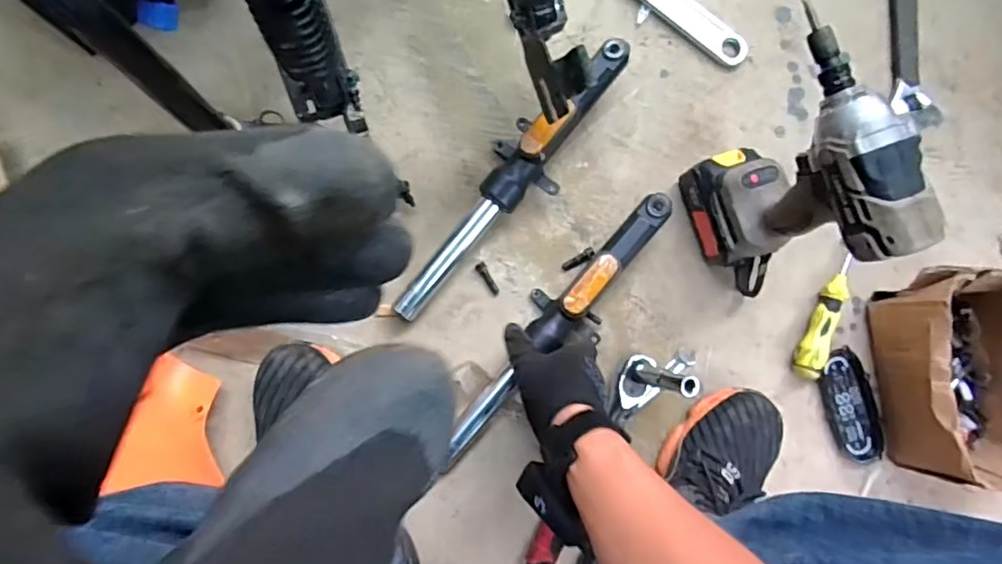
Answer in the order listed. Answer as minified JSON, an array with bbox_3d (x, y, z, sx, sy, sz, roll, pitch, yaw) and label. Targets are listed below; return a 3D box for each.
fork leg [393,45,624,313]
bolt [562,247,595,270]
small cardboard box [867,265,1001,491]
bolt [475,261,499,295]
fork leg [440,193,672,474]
[{"bbox_3d":[0.014,-0.103,0.604,0.068,0.059,0.352,38,83,-5],"label":"fork leg"},{"bbox_3d":[0.084,-0.025,0.635,0.038,0.006,0.011,-31,92,7],"label":"bolt"},{"bbox_3d":[0.497,0.089,0.635,0.138,0.097,0.204,-1,88,-8],"label":"small cardboard box"},{"bbox_3d":[-0.013,-0.004,0.621,0.012,0.007,0.039,-36,92,-8],"label":"bolt"},{"bbox_3d":[0.052,0.049,0.599,0.052,0.049,0.353,40,89,-4],"label":"fork leg"}]

